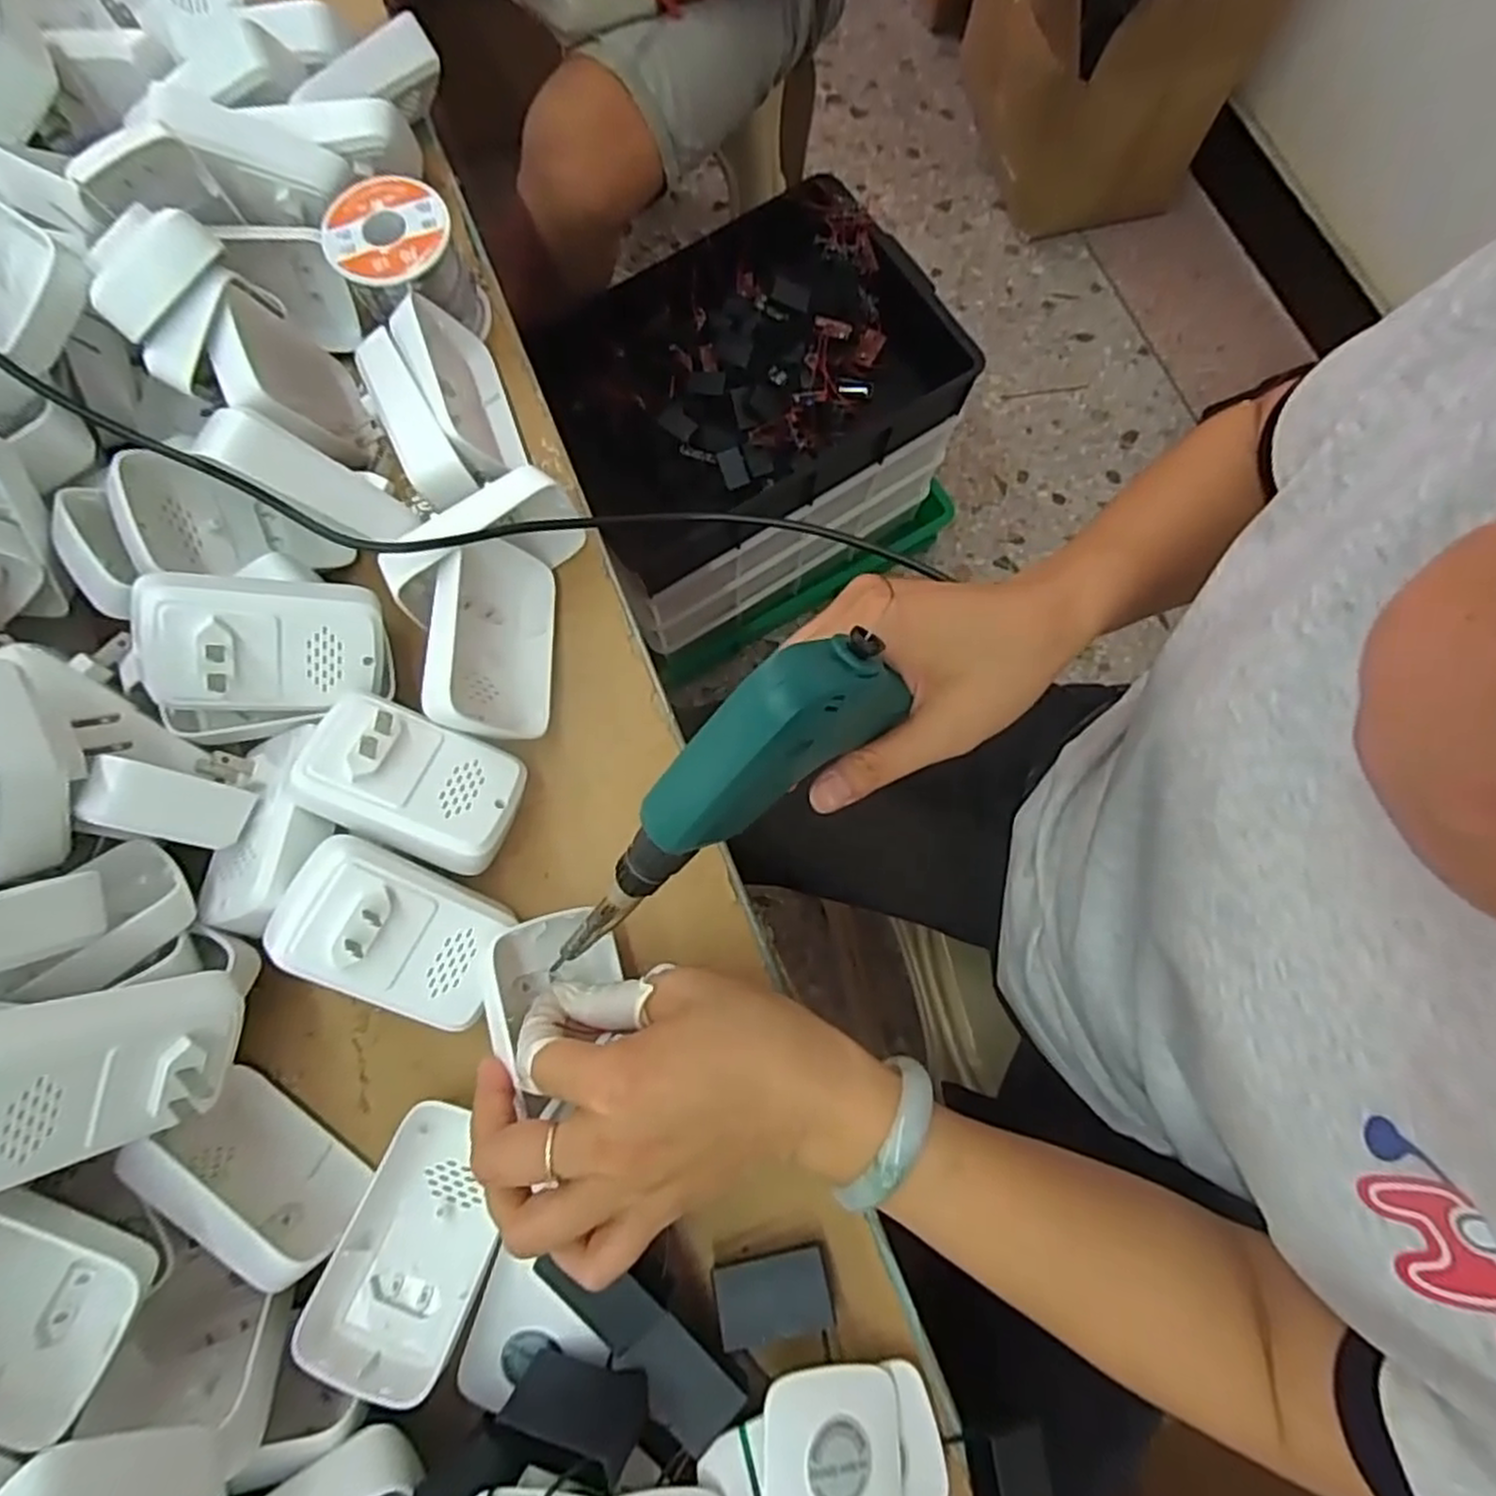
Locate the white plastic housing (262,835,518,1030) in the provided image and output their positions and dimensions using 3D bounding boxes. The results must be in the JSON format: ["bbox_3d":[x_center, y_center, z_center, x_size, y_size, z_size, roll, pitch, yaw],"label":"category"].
[{"bbox_3d":[-0.146,0.082,0.319,0.092,0.021,0.058,31,69,-23],"label":"white plastic housing"}]

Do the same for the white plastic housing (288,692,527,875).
[{"bbox_3d":[-0.149,0.016,0.340,0.091,0.032,0.059,31,62,-15],"label":"white plastic housing"}]

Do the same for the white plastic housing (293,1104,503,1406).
[{"bbox_3d":[-0.136,0.205,0.314,0.061,0.027,0.094,20,59,4],"label":"white plastic housing"}]

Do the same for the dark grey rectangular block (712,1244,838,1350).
[{"bbox_3d":[0.011,0.229,0.315,0.047,0.013,0.029,-4,55,-9],"label":"dark grey rectangular block"}]

